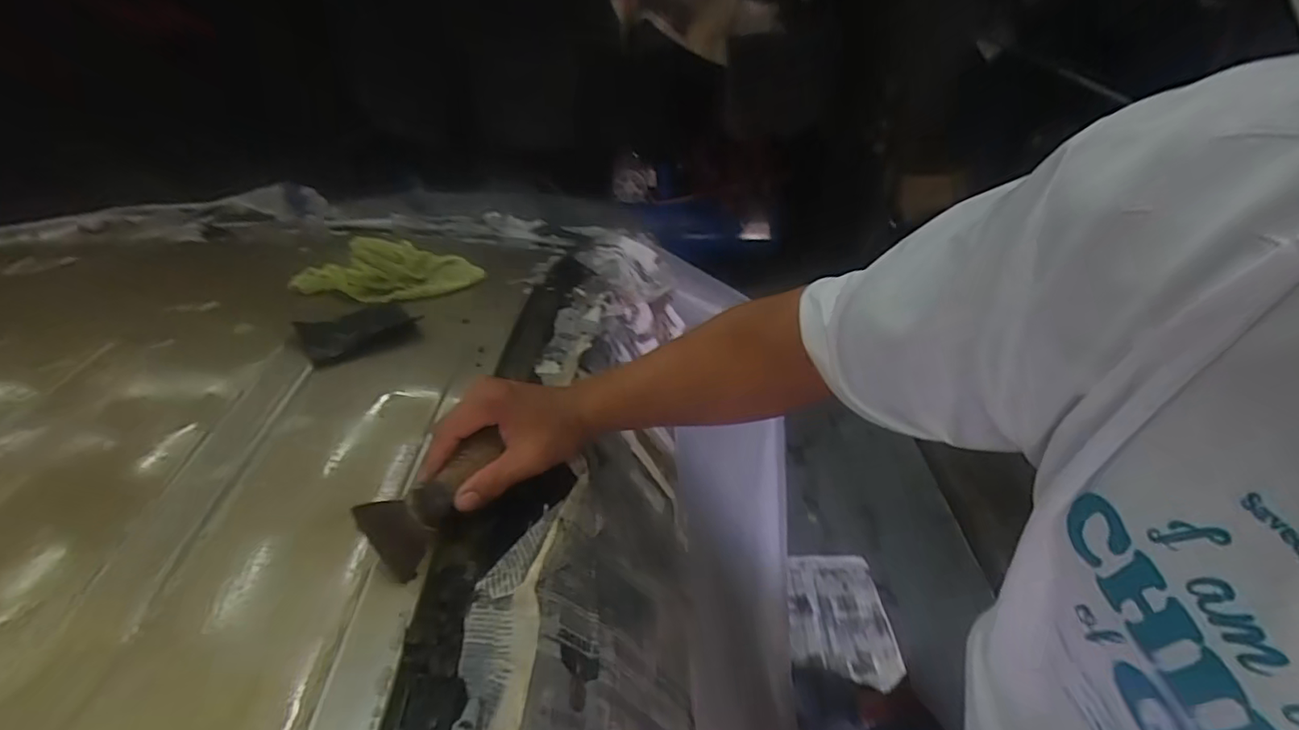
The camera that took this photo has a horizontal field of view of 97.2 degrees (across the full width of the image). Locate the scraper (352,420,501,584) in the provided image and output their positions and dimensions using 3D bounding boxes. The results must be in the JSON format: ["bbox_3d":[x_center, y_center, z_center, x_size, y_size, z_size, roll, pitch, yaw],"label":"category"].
[{"bbox_3d":[-0.156,0.090,0.409,0.020,0.056,0.111,-12,31,45],"label":"scraper"}]

